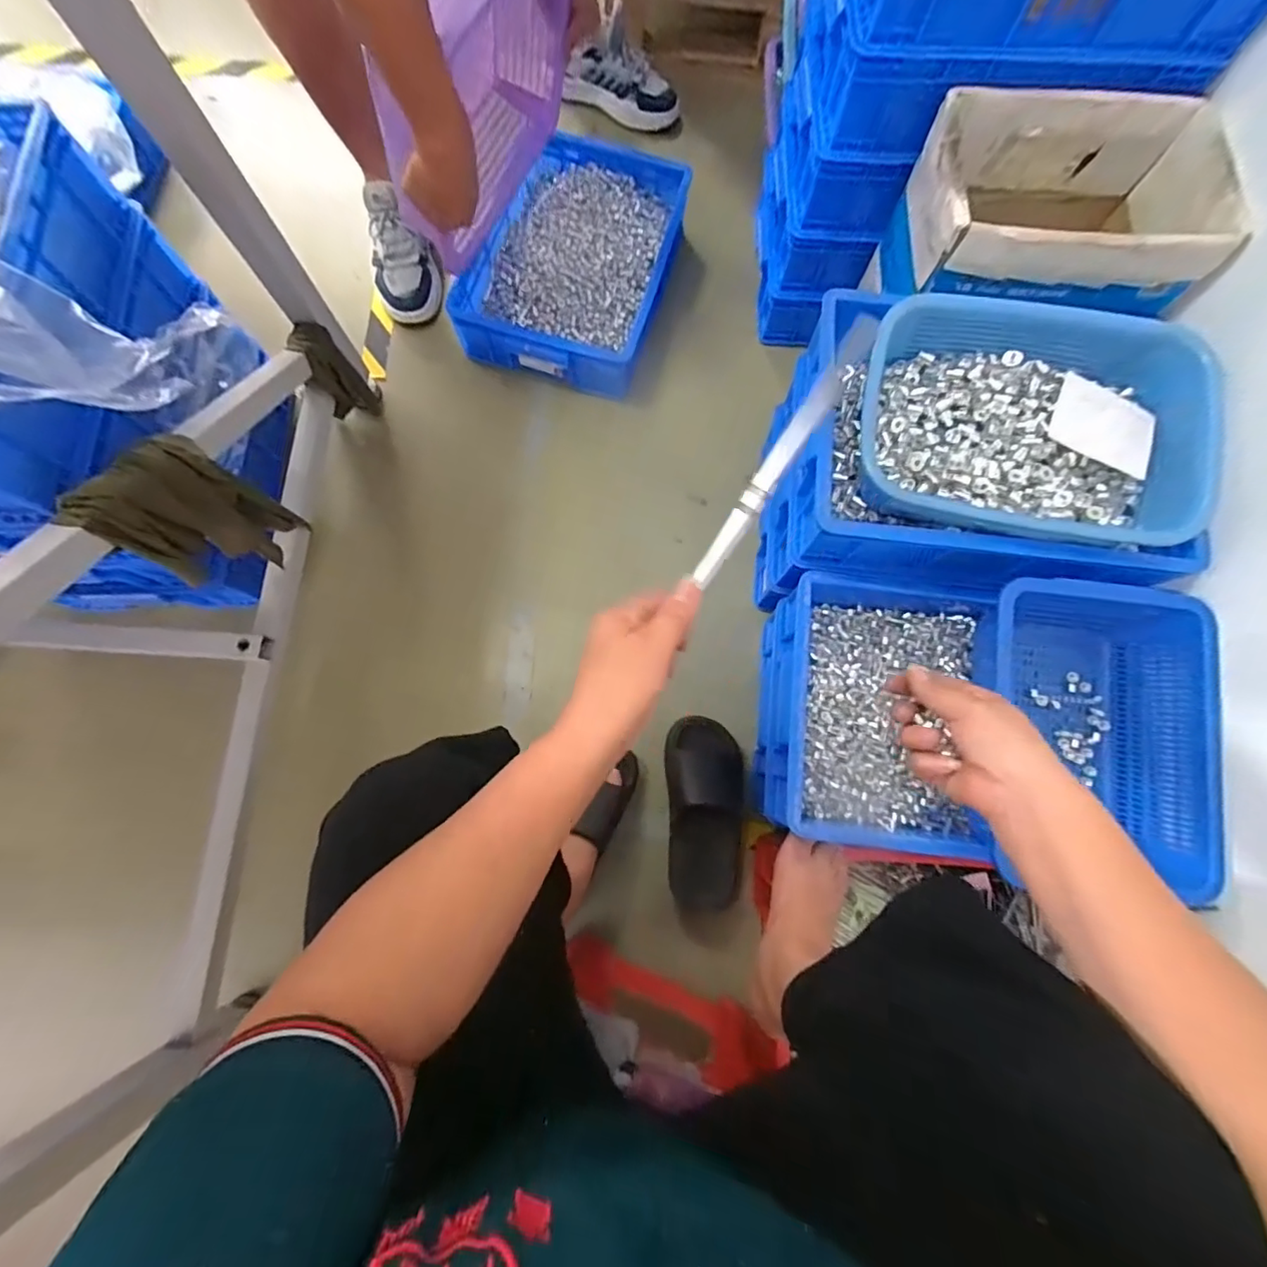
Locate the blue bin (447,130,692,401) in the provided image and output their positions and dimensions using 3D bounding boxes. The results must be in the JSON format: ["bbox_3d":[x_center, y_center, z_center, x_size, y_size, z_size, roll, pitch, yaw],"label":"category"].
[{"bbox_3d":[-0.083,-0.650,0.970,0.311,0.124,0.450,19,77,3],"label":"blue bin"}]

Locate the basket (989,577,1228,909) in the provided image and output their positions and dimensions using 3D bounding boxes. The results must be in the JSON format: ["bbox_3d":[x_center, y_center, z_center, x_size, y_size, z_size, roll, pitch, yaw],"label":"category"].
[{"bbox_3d":[0.496,0.109,0.614,0.234,0.103,0.341,5,77,0],"label":"basket"}]

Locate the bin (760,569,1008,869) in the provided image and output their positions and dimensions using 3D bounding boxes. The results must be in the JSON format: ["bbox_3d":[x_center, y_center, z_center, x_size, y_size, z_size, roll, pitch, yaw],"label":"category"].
[{"bbox_3d":[0.290,0.092,0.680,0.228,0.113,0.317,11,77,1],"label":"bin"}]

